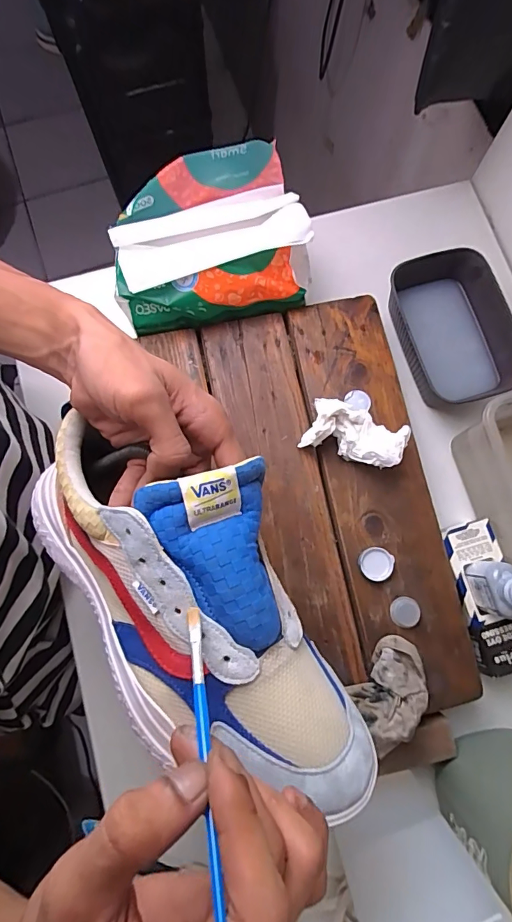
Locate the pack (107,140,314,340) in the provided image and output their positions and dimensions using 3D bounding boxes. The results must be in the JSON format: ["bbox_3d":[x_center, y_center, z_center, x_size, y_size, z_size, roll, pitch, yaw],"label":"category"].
[{"bbox_3d":[-0.046,-0.216,0.441,0.193,0.078,0.132,-14,80,-4],"label":"pack"}]

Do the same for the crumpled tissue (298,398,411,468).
[{"bbox_3d":[0.095,-0.026,0.422,0.091,0.047,0.050,19,79,3],"label":"crumpled tissue"}]

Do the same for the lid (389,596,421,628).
[{"bbox_3d":[0.139,0.140,0.404,0.027,0.005,0.026,0,79,-1],"label":"lid"}]

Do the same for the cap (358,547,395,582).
[{"bbox_3d":[0.113,0.098,0.413,0.032,0.009,0.030,0,79,-1],"label":"cap"}]

